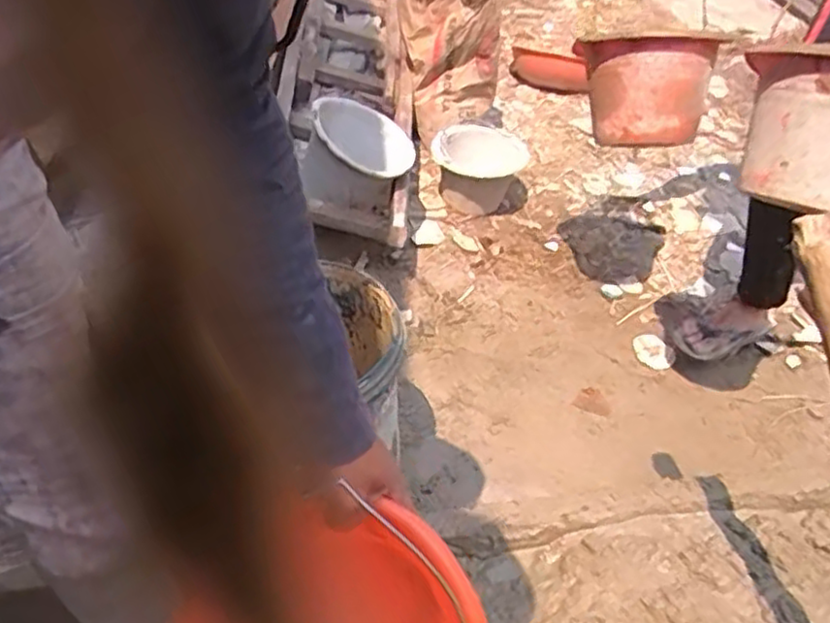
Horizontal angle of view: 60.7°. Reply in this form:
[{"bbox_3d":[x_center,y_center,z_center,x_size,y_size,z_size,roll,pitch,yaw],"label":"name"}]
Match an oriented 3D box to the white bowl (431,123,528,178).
[{"bbox_3d":[0.172,-0.429,1.895,0.243,0.062,0.243,1,39,-1],"label":"white bowl"}]

